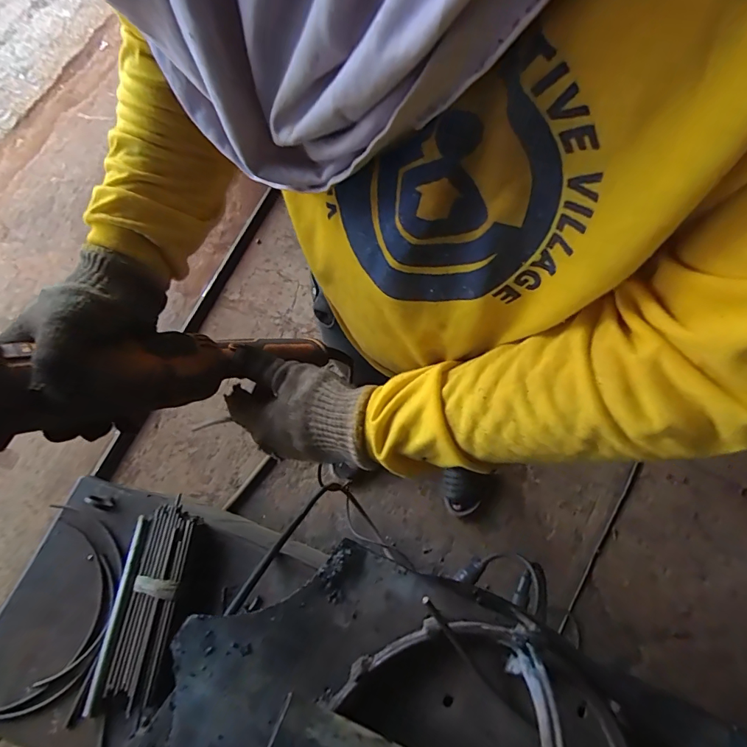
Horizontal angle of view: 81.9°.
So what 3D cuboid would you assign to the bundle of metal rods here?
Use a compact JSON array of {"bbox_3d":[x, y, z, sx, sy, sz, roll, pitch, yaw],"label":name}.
[{"bbox_3d":[-0.304,0.311,0.594,0.065,0.024,0.249,7,71,1],"label":"bundle of metal rods"}]

